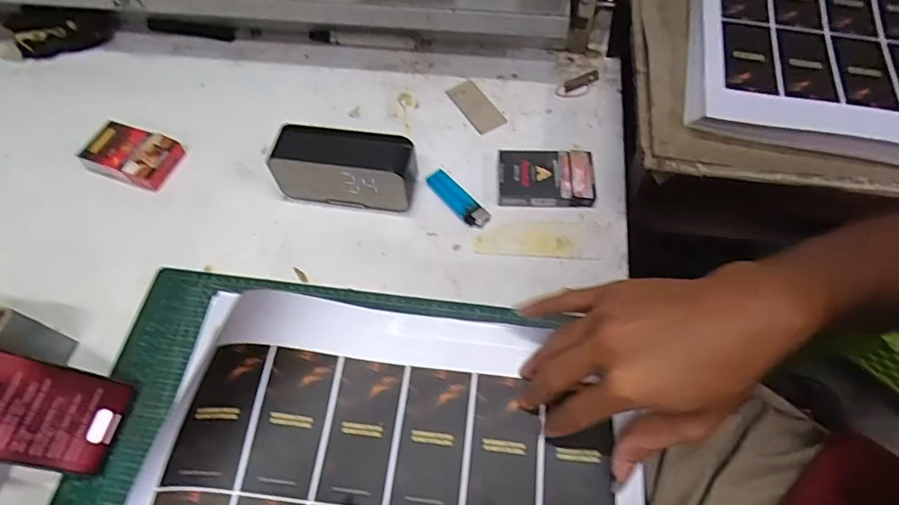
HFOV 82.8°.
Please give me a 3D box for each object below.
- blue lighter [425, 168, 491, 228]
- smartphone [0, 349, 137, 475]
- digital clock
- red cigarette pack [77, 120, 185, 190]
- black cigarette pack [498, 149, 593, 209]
[{"bbox_3d":[0.008,-0.057,0.533,0.024,0.011,0.084,-36,65,-16],"label":"blue lighter"},{"bbox_3d":[-0.333,0.113,0.379,0.010,0.161,0.071,-21,49,42],"label":"smartphone"},{"bbox_3d":[-0.105,-0.084,0.519,0.136,0.075,0.046,6,61,7],"label":"digital clock"},{"bbox_3d":[-0.356,-0.110,0.571,0.096,0.025,0.063,19,63,14],"label":"red cigarette pack"},{"bbox_3d":[0.101,-0.079,0.536,0.098,0.018,0.068,2,61,4],"label":"black cigarette pack"}]

